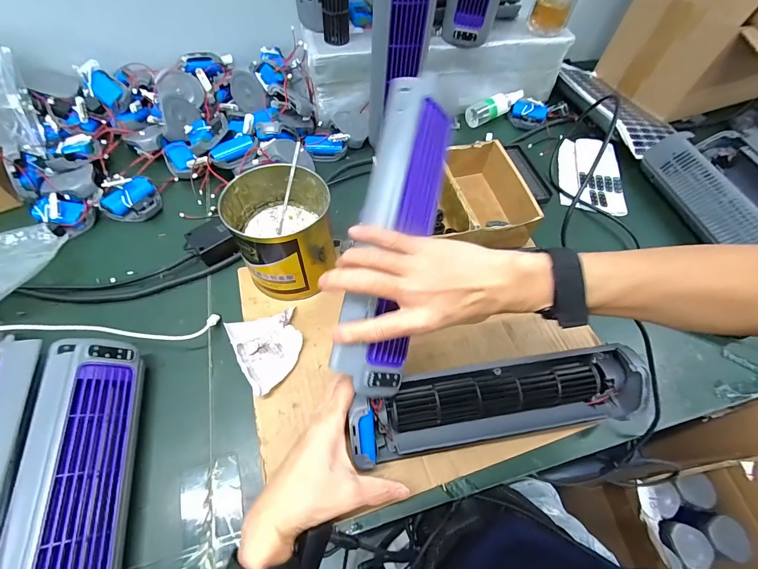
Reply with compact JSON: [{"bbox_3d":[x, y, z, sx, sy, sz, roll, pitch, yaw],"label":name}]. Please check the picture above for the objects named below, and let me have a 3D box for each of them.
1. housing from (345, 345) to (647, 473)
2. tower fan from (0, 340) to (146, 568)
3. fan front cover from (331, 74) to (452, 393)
[{"bbox_3d":[0.123,0.124,0.354,0.308,0.077,0.071,-6,61,-9],"label":"housing"},{"bbox_3d":[-0.265,0.195,0.292,0.066,0.072,0.290,-10,60,-10],"label":"tower fan"},{"bbox_3d":[0.017,-0.048,0.307,0.067,0.044,0.287,10,83,2],"label":"fan front cover"}]

